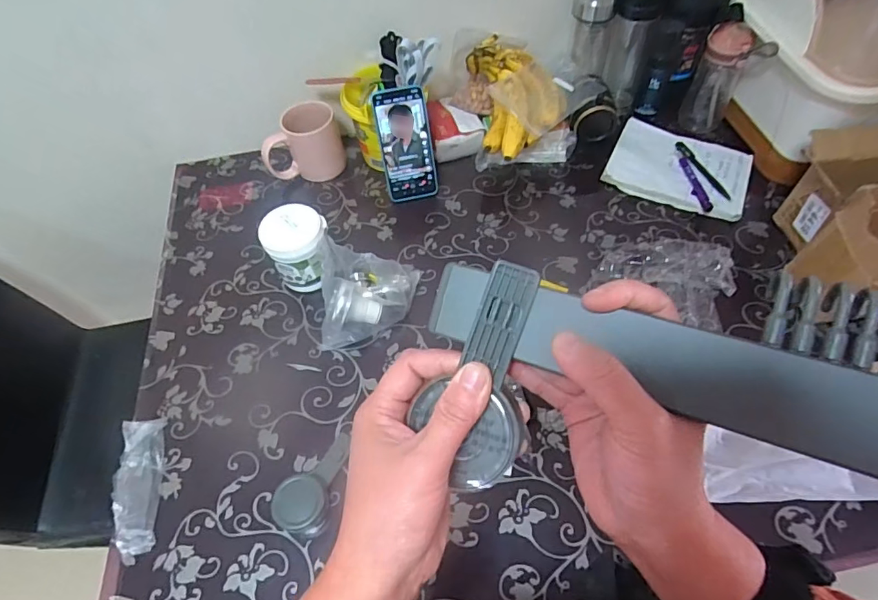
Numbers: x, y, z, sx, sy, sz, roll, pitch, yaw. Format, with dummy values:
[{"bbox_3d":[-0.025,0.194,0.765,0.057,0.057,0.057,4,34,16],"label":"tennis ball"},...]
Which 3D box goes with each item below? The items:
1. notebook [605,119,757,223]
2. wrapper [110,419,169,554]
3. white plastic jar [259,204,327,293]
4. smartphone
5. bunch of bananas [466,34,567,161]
[{"bbox_3d":[0.386,-0.213,0.795,0.206,0.018,0.150,23,65,18],"label":"notebook"},{"bbox_3d":[-0.353,0.216,0.582,0.052,0.012,0.154,-13,56,-4],"label":"wrapper"},{"bbox_3d":[-0.194,-0.067,0.700,0.085,0.107,0.084,-2,56,3],"label":"white plastic jar"},{"bbox_3d":[-0.051,-0.241,0.775,0.083,0.169,0.014,-10,31,-2],"label":"smartphone"},{"bbox_3d":[0.133,-0.327,0.786,0.149,0.081,0.203,-8,56,-1],"label":"bunch of bananas"}]

